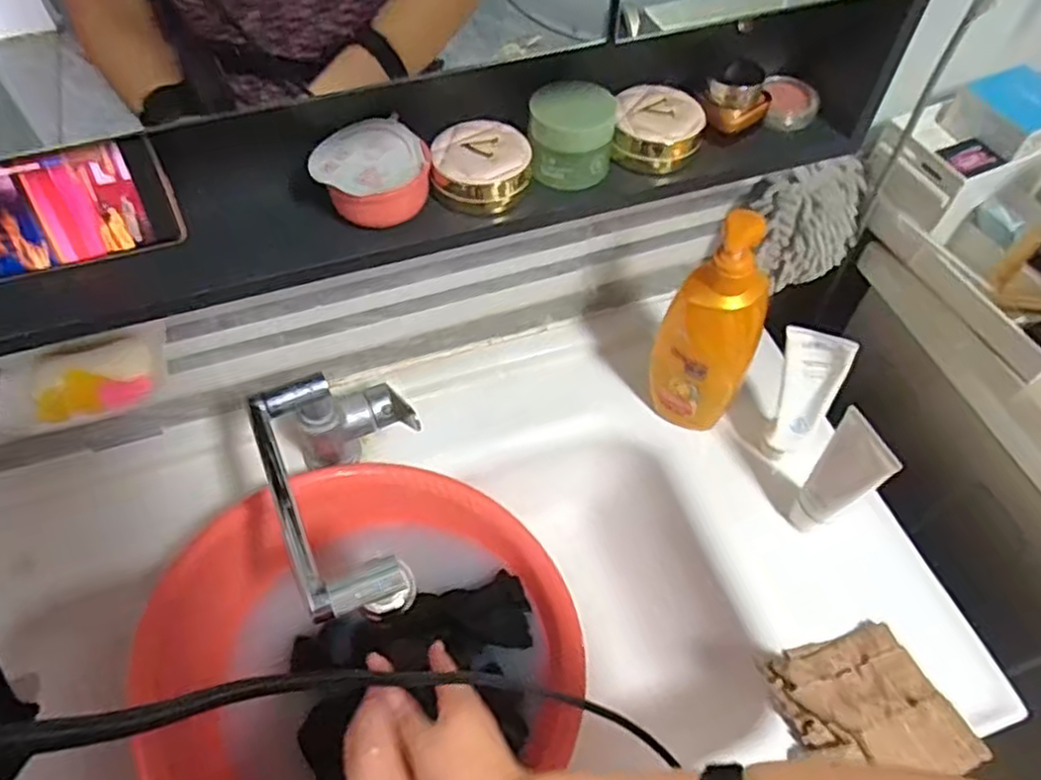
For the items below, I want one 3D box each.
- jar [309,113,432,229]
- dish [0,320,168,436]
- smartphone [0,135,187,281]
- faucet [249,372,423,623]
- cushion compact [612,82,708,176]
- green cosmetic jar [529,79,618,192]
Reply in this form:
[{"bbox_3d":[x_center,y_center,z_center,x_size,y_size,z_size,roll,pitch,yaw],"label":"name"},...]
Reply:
[{"bbox_3d":[-0.103,-0.149,0.496,0.074,0.046,0.062,-28,59,-19],"label":"jar"},{"bbox_3d":[-0.350,-0.009,0.566,0.127,0.017,0.079,-16,56,-11],"label":"dish"},{"bbox_3d":[-0.312,-0.111,0.457,0.165,0.071,0.010,-16,36,-11],"label":"smartphone"},{"bbox_3d":[-0.143,0.094,0.601,0.109,0.151,0.218,-13,56,-10],"label":"faucet"},{"bbox_3d":[0.104,-0.196,0.541,0.065,0.040,0.060,5,55,3],"label":"cushion compact"},{"bbox_3d":[0.037,-0.184,0.511,0.059,0.051,0.055,0,55,0],"label":"green cosmetic jar"}]

